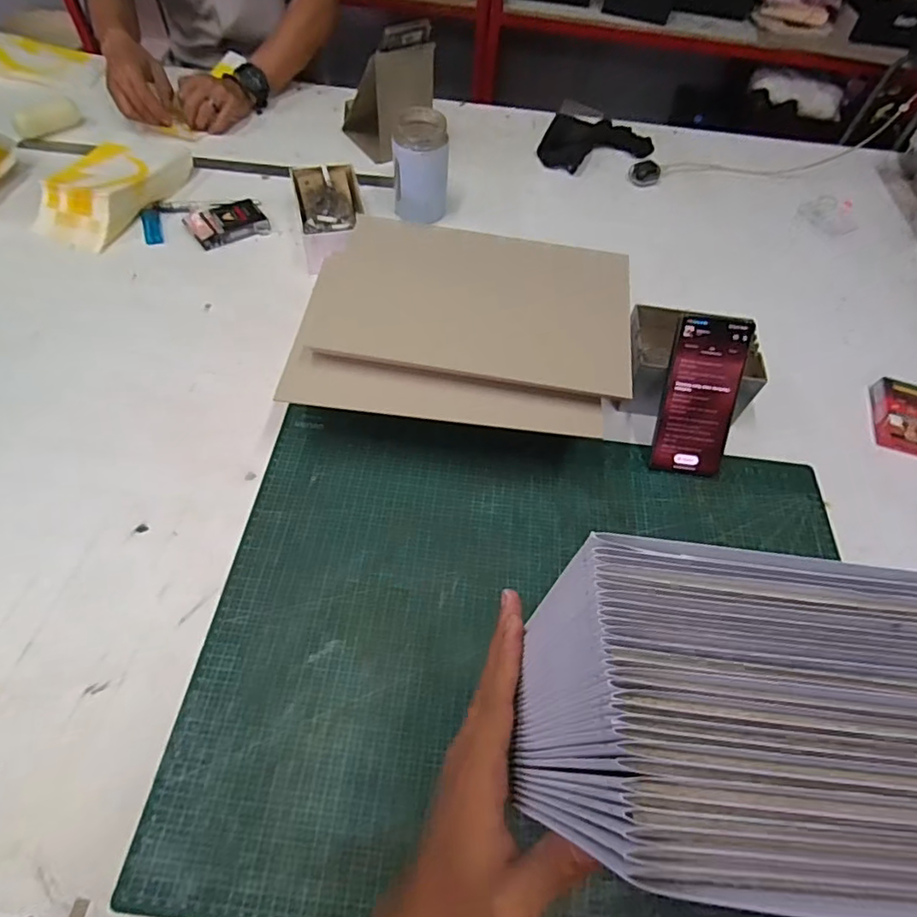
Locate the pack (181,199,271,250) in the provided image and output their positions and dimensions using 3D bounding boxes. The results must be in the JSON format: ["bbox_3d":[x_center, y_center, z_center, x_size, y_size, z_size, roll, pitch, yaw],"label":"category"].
[{"bbox_3d":[-0.320,-0.328,0.747,0.102,0.024,0.062,-31,65,-22],"label":"pack"}]

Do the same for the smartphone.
[{"bbox_3d":[0.252,-0.063,0.555,0.073,0.161,0.009,7,14,0],"label":"smartphone"}]

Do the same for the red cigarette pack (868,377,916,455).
[{"bbox_3d":[0.525,-0.050,0.631,0.062,0.029,0.104,17,58,7],"label":"red cigarette pack"}]

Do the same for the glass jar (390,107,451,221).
[{"bbox_3d":[-0.052,-0.409,0.756,0.073,0.127,0.073,2,57,-3],"label":"glass jar"}]

